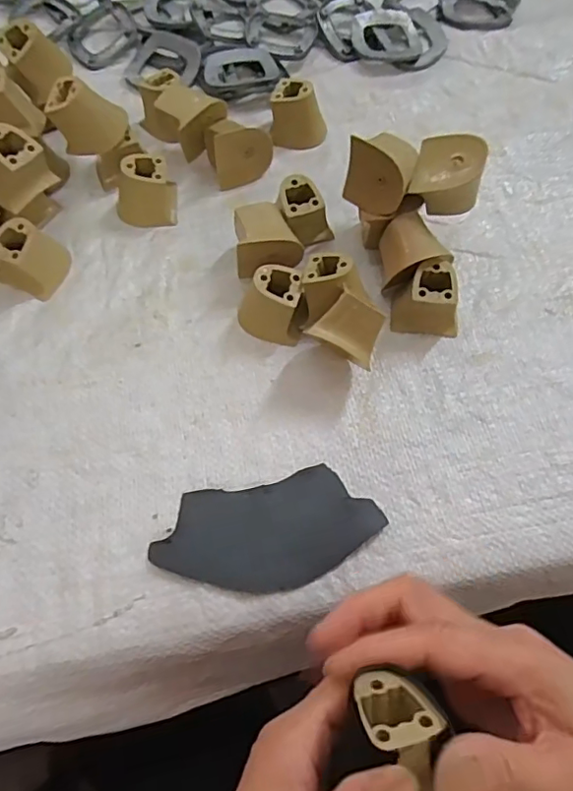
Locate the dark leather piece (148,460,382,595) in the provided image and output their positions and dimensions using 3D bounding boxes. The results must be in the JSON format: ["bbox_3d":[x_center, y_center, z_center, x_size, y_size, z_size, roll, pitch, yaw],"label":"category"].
[{"bbox_3d":[-0.010,0.077,0.309,0.124,0.006,0.060,-11,70,-4],"label":"dark leather piece"}]

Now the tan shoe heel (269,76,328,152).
[{"bbox_3d":[0.010,-0.221,0.429,0.041,0.034,0.034,10,66,5],"label":"tan shoe heel"}]

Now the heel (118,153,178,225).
[{"bbox_3d":[-0.102,-0.150,0.395,0.040,0.035,0.039,-1,66,0],"label":"heel"}]

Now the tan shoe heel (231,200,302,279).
[{"bbox_3d":[-0.014,-0.104,0.377,0.043,0.038,0.041,-11,66,-4],"label":"tan shoe heel"}]

